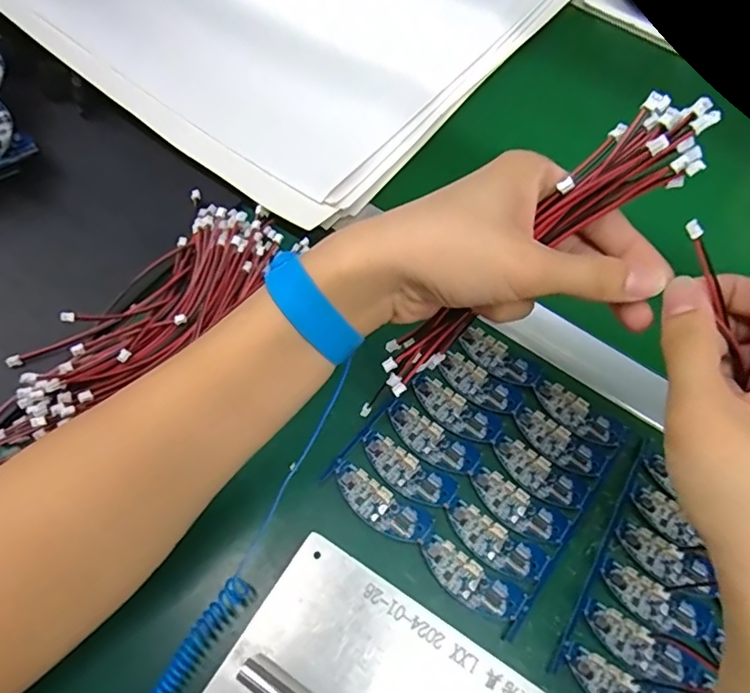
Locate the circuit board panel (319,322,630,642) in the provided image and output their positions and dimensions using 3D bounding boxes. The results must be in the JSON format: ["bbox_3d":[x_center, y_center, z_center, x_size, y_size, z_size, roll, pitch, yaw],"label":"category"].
[{"bbox_3d":[0.069,0.070,0.345,0.134,0.008,0.152,37,63,13],"label":"circuit board panel"}]

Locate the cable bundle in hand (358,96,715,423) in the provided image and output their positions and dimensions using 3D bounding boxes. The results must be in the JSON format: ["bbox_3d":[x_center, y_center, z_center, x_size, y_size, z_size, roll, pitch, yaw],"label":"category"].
[{"bbox_3d":[0.070,-0.034,0.269,0.205,0.031,0.036,-45,68,24],"label":"cable bundle in hand"}]

